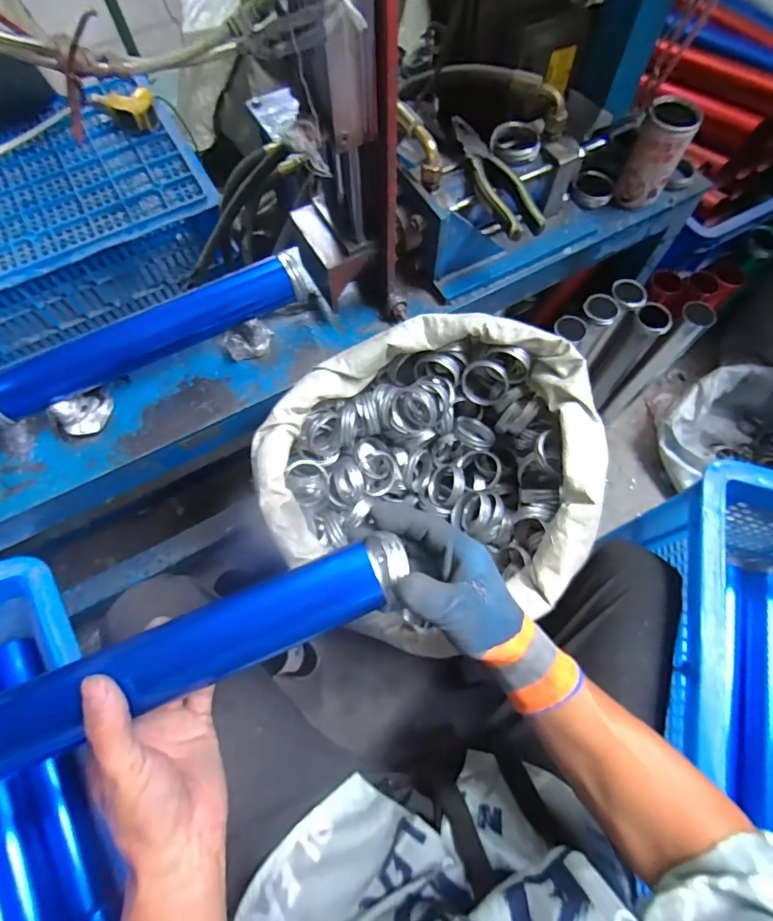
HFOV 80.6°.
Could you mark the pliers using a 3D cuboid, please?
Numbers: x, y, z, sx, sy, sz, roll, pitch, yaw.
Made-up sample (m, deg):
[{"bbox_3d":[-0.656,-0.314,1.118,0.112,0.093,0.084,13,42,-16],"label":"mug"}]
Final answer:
[{"bbox_3d":[0.123,-0.335,0.543,0.047,0.025,0.191,-21,69,-8],"label":"pliers"}]

